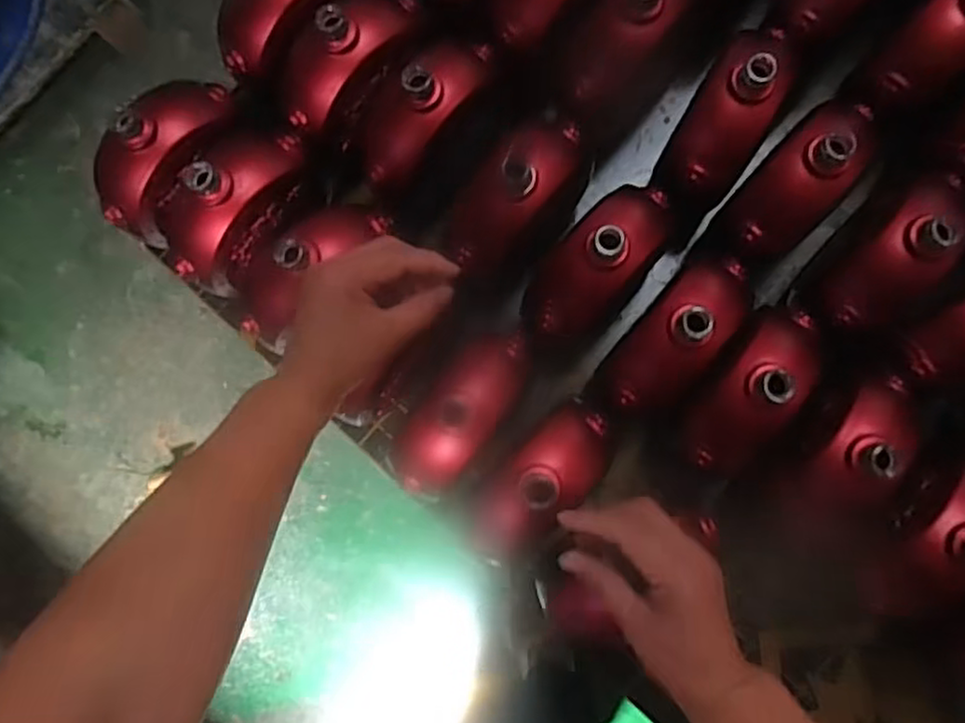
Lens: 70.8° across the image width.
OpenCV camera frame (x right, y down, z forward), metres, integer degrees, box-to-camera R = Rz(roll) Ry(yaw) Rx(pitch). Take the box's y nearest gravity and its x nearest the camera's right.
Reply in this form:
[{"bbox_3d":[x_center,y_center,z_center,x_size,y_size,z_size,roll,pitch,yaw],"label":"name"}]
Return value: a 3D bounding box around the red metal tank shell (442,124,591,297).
[{"bbox_3d":[0.028,-0.120,0.499,0.072,0.070,0.139,38,91,8],"label":"red metal tank shell"}]

